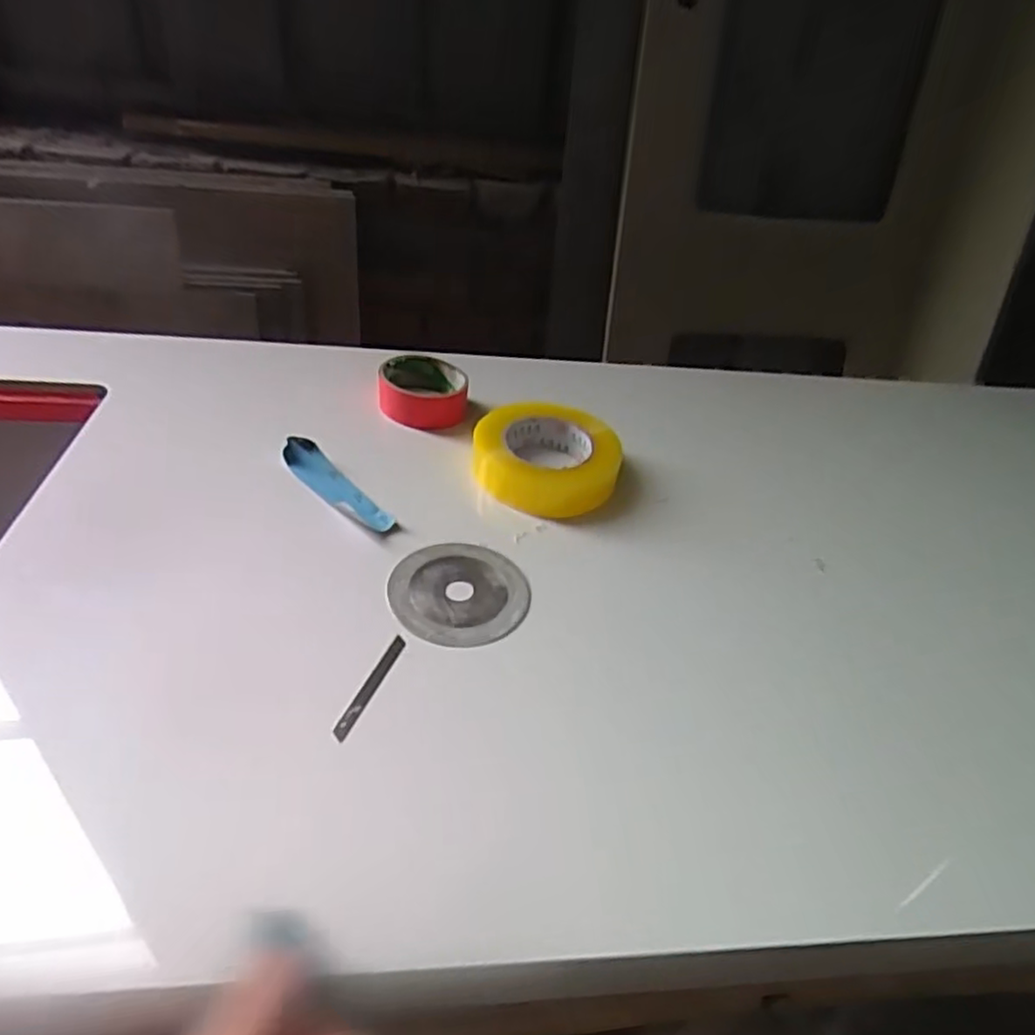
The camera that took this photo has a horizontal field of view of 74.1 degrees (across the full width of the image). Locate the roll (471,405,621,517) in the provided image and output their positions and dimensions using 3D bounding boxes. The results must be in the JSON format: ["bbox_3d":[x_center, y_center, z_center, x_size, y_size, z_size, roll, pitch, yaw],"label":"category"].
[{"bbox_3d":[0.025,-0.053,0.609,0.124,0.040,0.124,5,39,-4],"label":"roll"}]

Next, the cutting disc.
[{"bbox_3d":[-0.040,0.052,0.490,0.095,0.010,0.098,4,41,-4],"label":"cutting disc"}]

